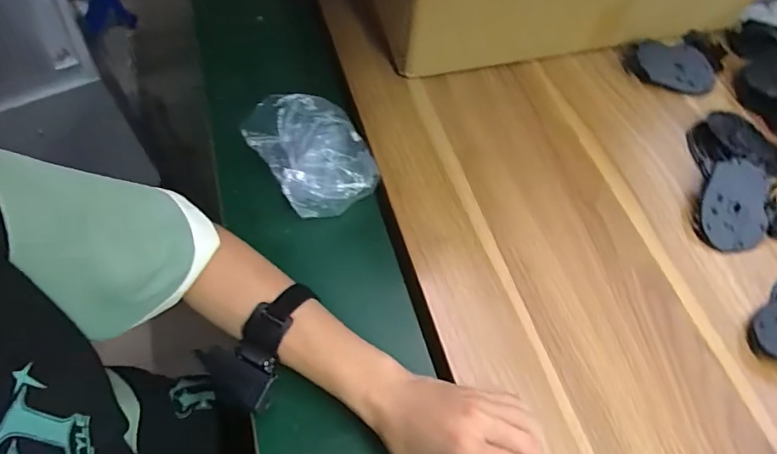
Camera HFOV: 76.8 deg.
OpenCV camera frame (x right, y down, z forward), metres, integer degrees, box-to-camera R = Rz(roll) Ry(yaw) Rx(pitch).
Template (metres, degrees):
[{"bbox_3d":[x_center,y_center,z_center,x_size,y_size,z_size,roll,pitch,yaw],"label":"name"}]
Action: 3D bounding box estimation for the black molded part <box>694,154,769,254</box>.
[{"bbox_3d":[0.380,-0.028,0.538,0.068,0.022,0.119,18,63,7],"label":"black molded part"}]

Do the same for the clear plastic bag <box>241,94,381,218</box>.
[{"bbox_3d":[-0.084,-0.081,0.547,0.123,0.059,0.131,-21,65,-12],"label":"clear plastic bag"}]

